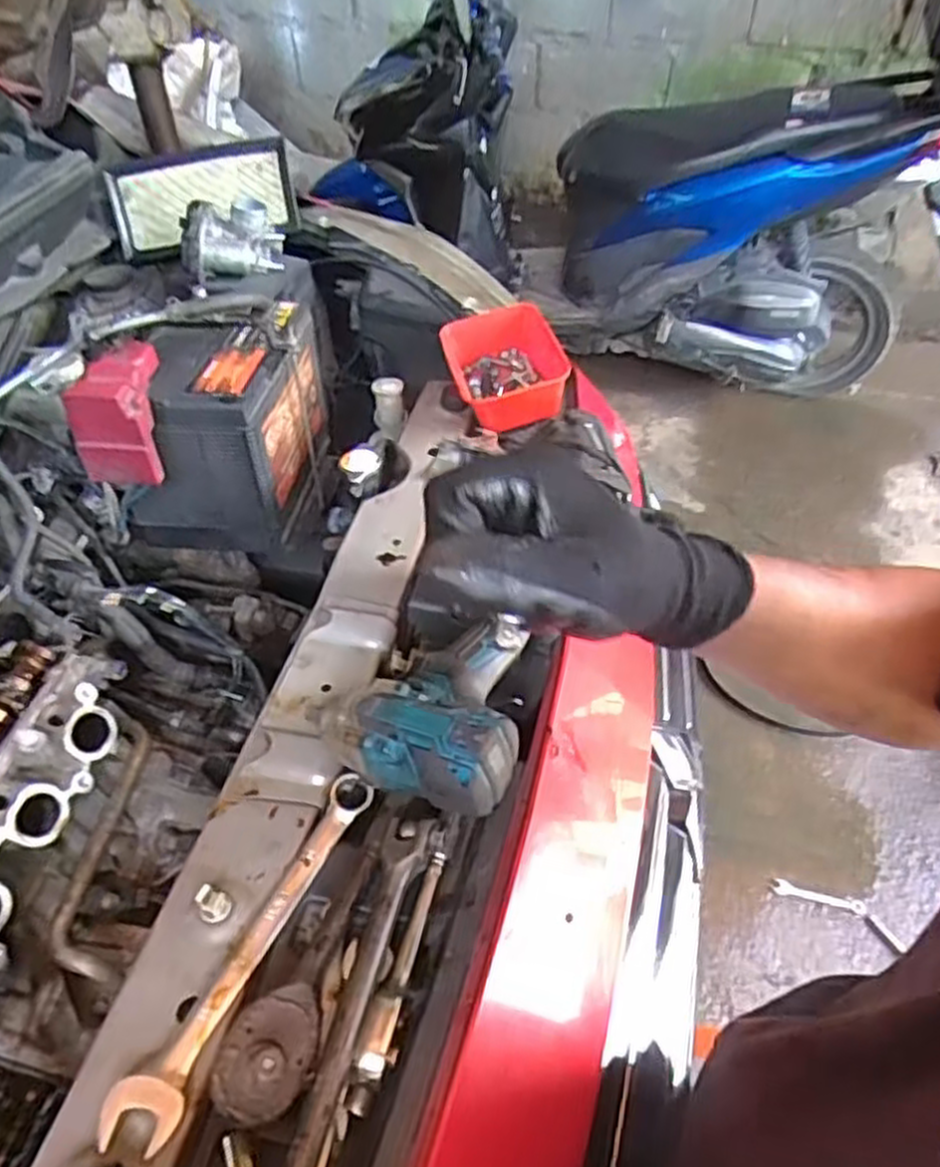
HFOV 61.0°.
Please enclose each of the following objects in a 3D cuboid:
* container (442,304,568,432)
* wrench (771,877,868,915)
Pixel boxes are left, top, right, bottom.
[{"bbox_3d":[0.040,-0.244,0.896,0.120,0.059,0.170,-9,48,-8],"label":"container"},{"bbox_3d":[0.605,0.542,1.378,0.151,0.009,0.030,13,49,12],"label":"wrench"}]

